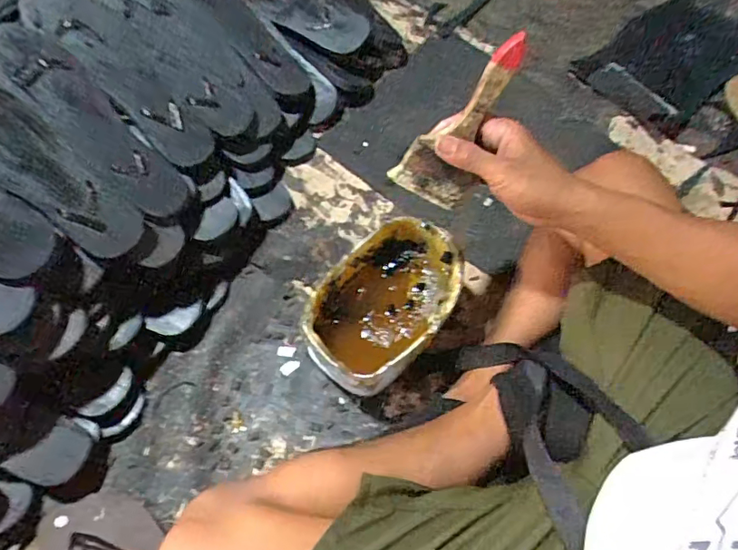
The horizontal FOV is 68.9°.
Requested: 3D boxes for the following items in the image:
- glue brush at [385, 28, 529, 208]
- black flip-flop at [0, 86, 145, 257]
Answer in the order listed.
[{"bbox_3d":[0.095,-0.131,0.489,0.072,0.021,0.162,33,111,-21],"label":"glue brush"},{"bbox_3d":[-0.342,-0.114,0.543,0.241,0.030,0.082,45,69,-22],"label":"black flip-flop"}]

